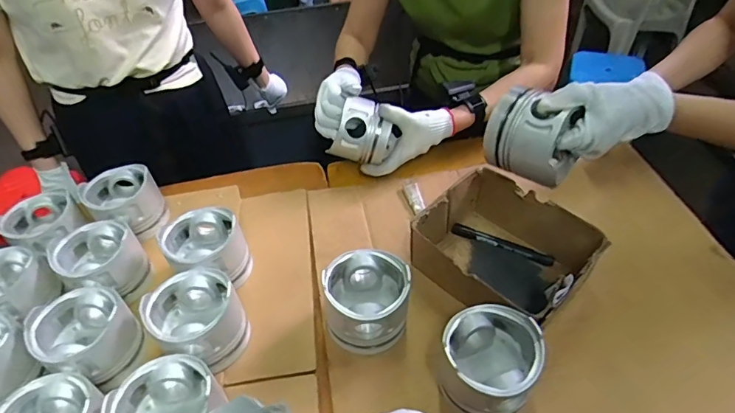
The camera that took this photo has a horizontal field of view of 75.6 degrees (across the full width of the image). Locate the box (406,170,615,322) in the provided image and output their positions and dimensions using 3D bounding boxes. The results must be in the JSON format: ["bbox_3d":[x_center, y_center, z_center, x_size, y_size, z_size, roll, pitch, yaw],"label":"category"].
[{"bbox_3d":[0.177,0.061,0.625,0.160,0.091,0.199,-35,53,-26],"label":"box"}]

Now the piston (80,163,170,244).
[{"bbox_3d":[-0.383,-0.003,0.758,0.102,0.086,0.099,-37,53,-27],"label":"piston"}]

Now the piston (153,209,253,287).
[{"bbox_3d":[-0.223,0.065,0.670,0.108,0.085,0.094,-2,46,3],"label":"piston"}]

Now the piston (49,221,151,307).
[{"bbox_3d":[-0.368,0.082,0.671,0.111,0.083,0.096,7,47,12],"label":"piston"}]

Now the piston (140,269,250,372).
[{"bbox_3d":[-0.203,0.144,0.582,0.101,0.089,0.101,-25,49,-18],"label":"piston"}]

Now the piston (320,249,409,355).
[{"bbox_3d":[0.001,0.117,0.588,0.098,0.087,0.097,-3,46,3],"label":"piston"}]

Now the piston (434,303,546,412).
[{"bbox_3d":[0.134,0.173,0.527,0.102,0.086,0.103,25,53,26],"label":"piston"}]

